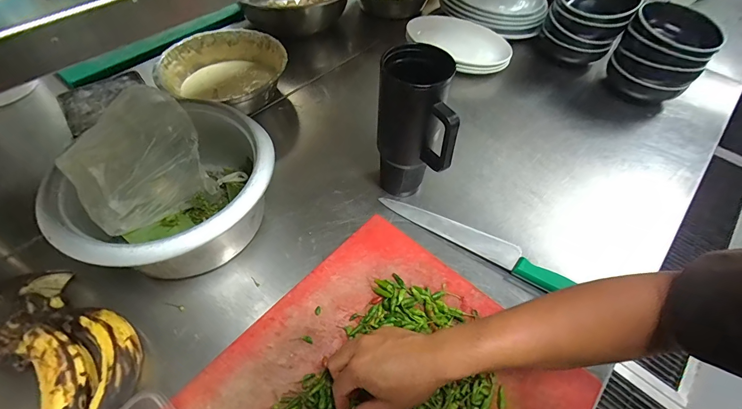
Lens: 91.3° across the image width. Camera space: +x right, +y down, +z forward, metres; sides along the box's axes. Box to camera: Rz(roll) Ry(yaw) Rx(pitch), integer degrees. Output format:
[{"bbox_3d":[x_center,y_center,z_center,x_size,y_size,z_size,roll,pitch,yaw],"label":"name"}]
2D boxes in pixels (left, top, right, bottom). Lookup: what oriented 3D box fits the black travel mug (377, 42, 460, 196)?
[{"bbox_3d":[0.076,-0.105,0.566,0.133,0.248,0.092,28,58,18],"label":"black travel mug"}]

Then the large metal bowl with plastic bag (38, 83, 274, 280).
[{"bbox_3d":[-0.270,-0.013,0.536,0.248,0.164,0.278,14,54,8],"label":"large metal bowl with plastic bag"}]

